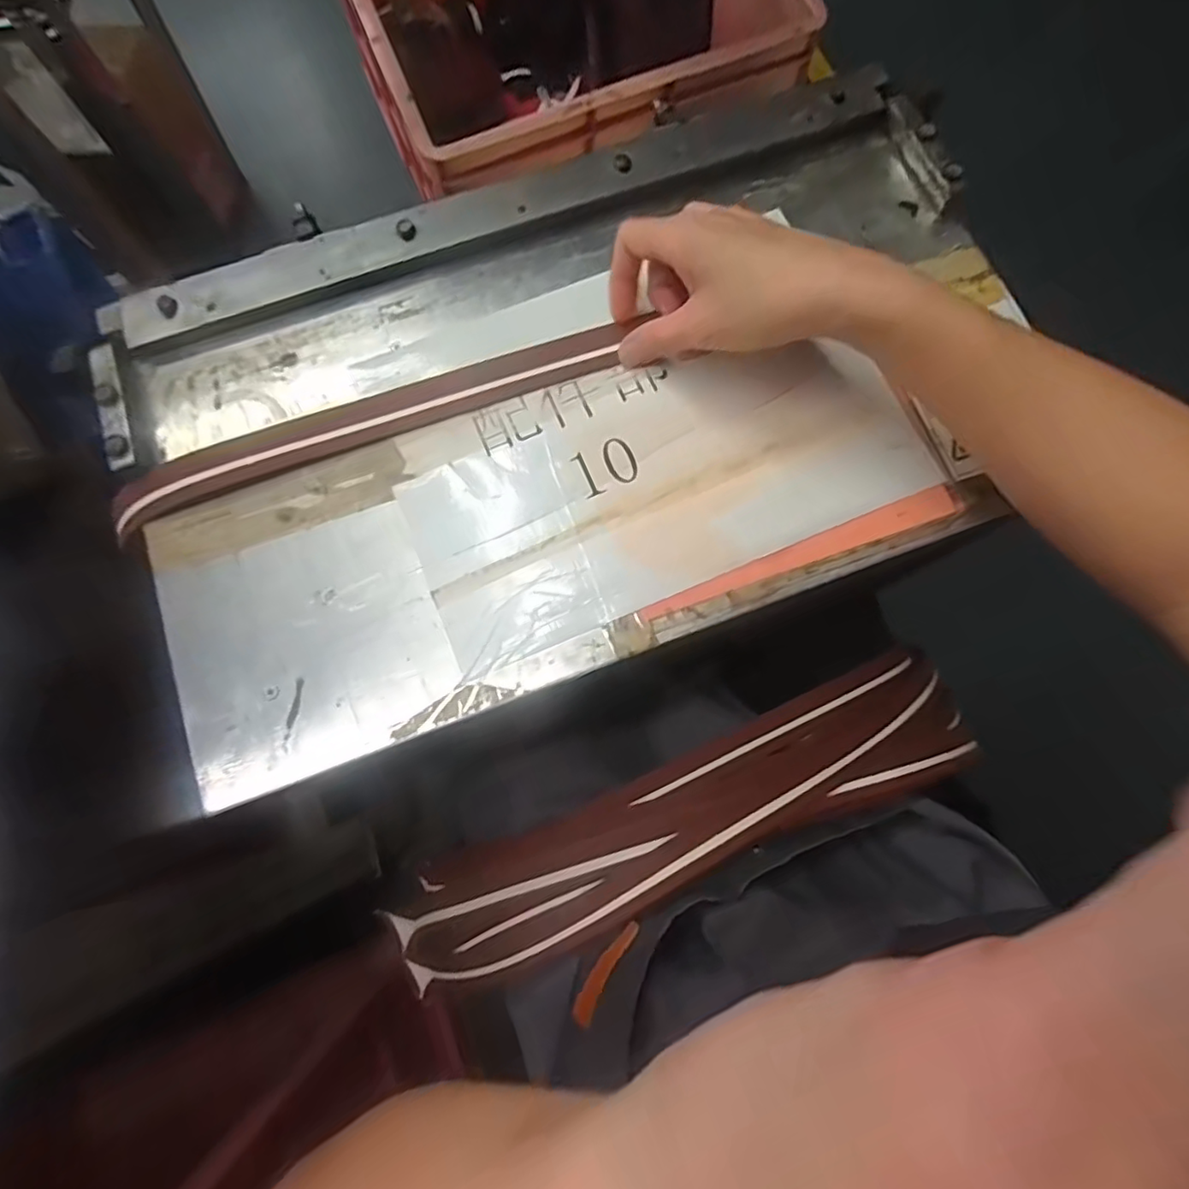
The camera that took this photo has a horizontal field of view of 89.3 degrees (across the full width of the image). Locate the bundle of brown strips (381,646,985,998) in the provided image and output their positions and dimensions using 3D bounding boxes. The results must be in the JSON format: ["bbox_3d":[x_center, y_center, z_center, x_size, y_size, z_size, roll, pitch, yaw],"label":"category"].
[{"bbox_3d":[0.056,0.188,0.503,0.514,0.181,0.094,-24,78,-5],"label":"bundle of brown strips"}]

